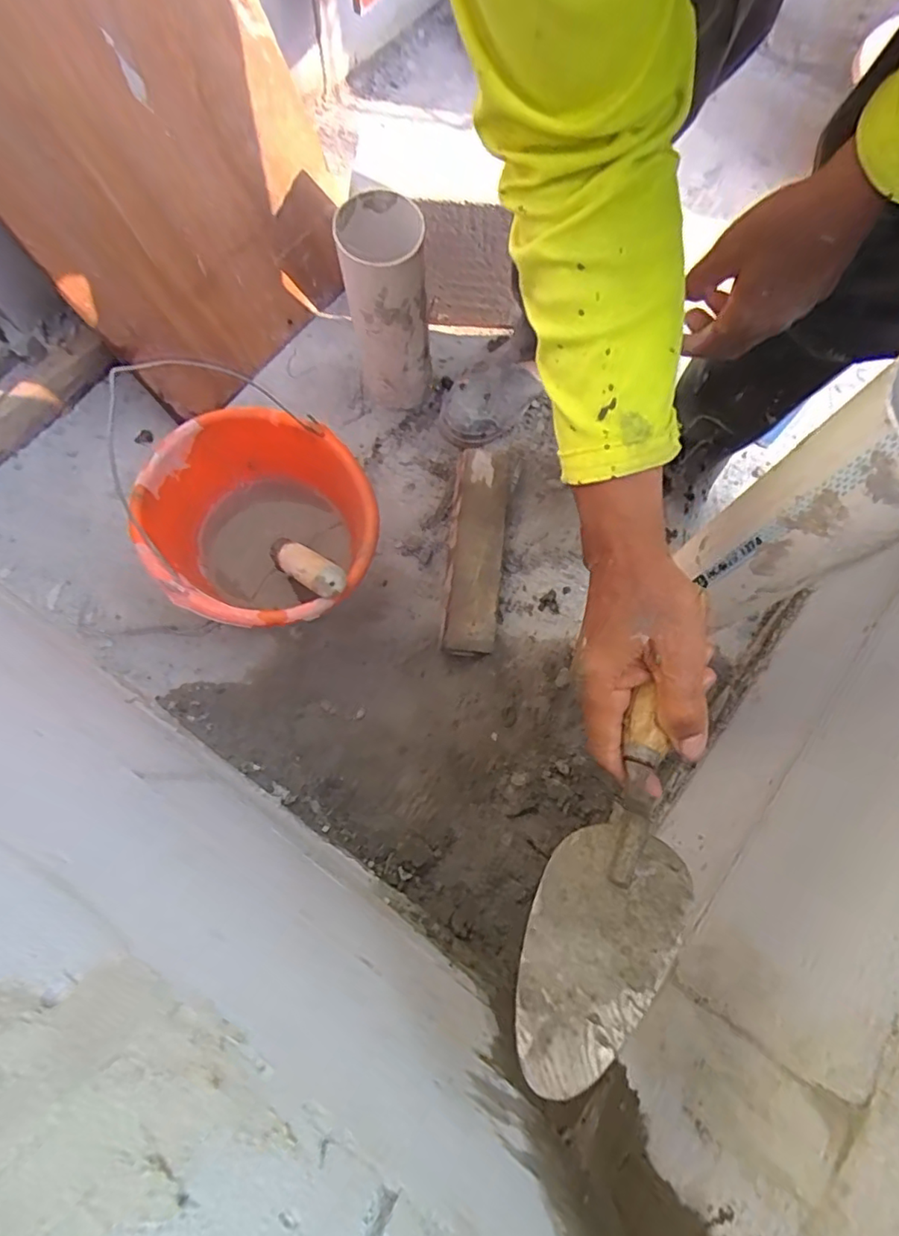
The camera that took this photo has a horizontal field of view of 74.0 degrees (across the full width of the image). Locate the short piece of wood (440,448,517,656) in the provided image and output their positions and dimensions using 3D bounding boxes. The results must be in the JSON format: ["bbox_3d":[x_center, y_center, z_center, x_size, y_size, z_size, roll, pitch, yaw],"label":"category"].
[{"bbox_3d":[0.032,-0.089,0.733,0.080,0.054,0.283,9,74,1],"label":"short piece of wood"}]

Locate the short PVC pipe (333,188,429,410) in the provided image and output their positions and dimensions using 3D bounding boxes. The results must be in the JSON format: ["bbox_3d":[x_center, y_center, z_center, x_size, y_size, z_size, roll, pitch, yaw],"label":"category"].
[{"bbox_3d":[-0.069,-0.335,0.690,0.083,0.256,0.091,-7,75,-4],"label":"short PVC pipe"}]

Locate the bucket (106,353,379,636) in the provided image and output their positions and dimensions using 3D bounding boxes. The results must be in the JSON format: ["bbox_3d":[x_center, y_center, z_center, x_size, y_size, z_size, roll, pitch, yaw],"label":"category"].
[{"bbox_3d":[-0.201,-0.091,0.672,0.220,0.220,0.243,-17,76,-7],"label":"bucket"}]

